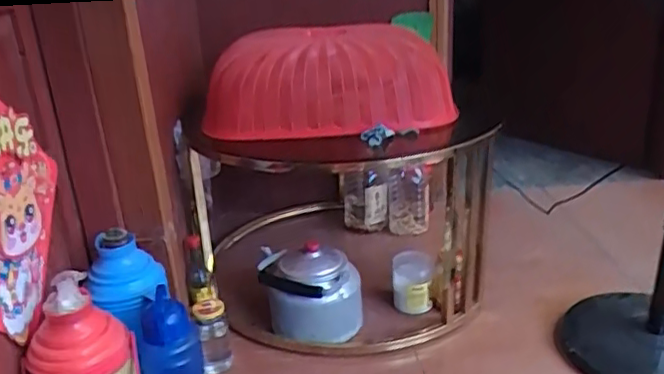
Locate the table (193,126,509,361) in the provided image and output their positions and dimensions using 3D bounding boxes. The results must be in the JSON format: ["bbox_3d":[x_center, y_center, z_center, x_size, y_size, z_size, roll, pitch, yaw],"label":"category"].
[{"bbox_3d":[0.025,0.028,1.591,0.681,0.457,0.728,-8,22,-6],"label":"table"}]

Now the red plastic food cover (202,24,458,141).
[{"bbox_3d":[-0.034,-0.289,1.524,0.521,0.247,0.572,-18,25,-28],"label":"red plastic food cover"}]

